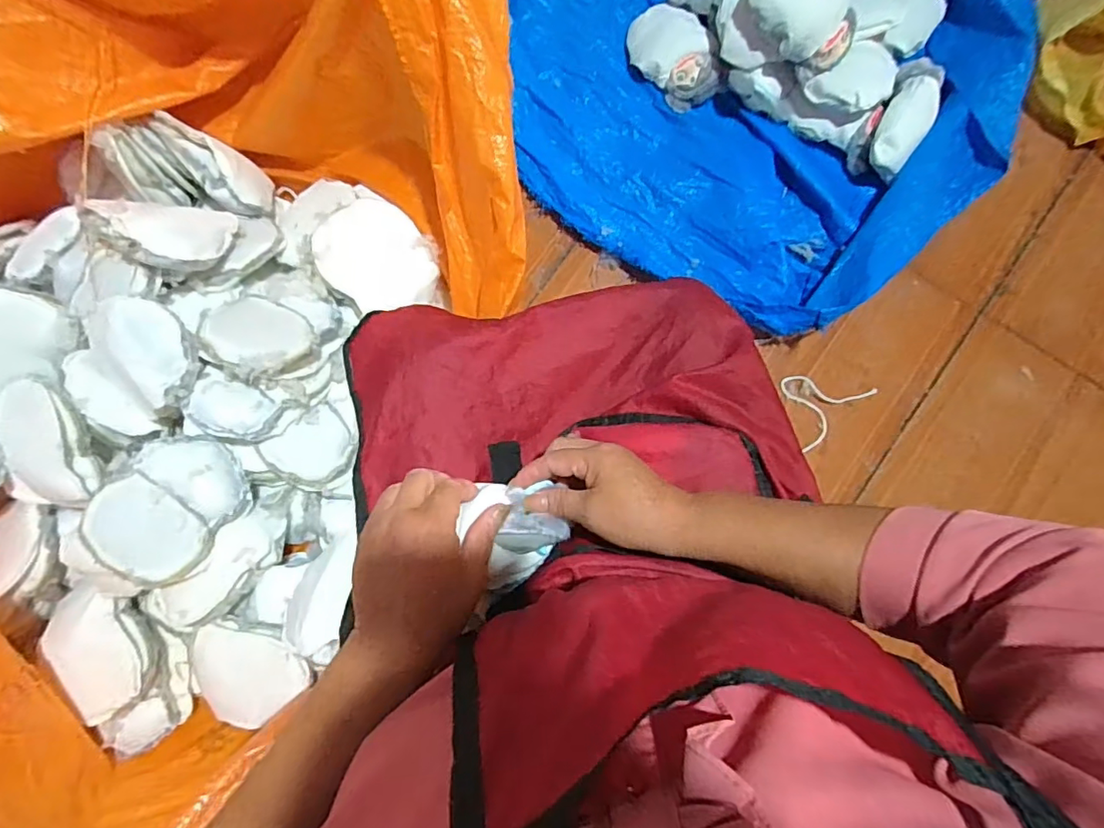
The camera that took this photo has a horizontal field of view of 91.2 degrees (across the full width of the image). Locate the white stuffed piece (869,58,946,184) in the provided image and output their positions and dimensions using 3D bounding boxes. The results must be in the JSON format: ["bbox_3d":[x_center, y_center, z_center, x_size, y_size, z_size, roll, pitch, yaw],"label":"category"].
[{"bbox_3d":[0.529,-0.439,0.804,0.062,0.042,0.165,18,99,2],"label":"white stuffed piece"}]

